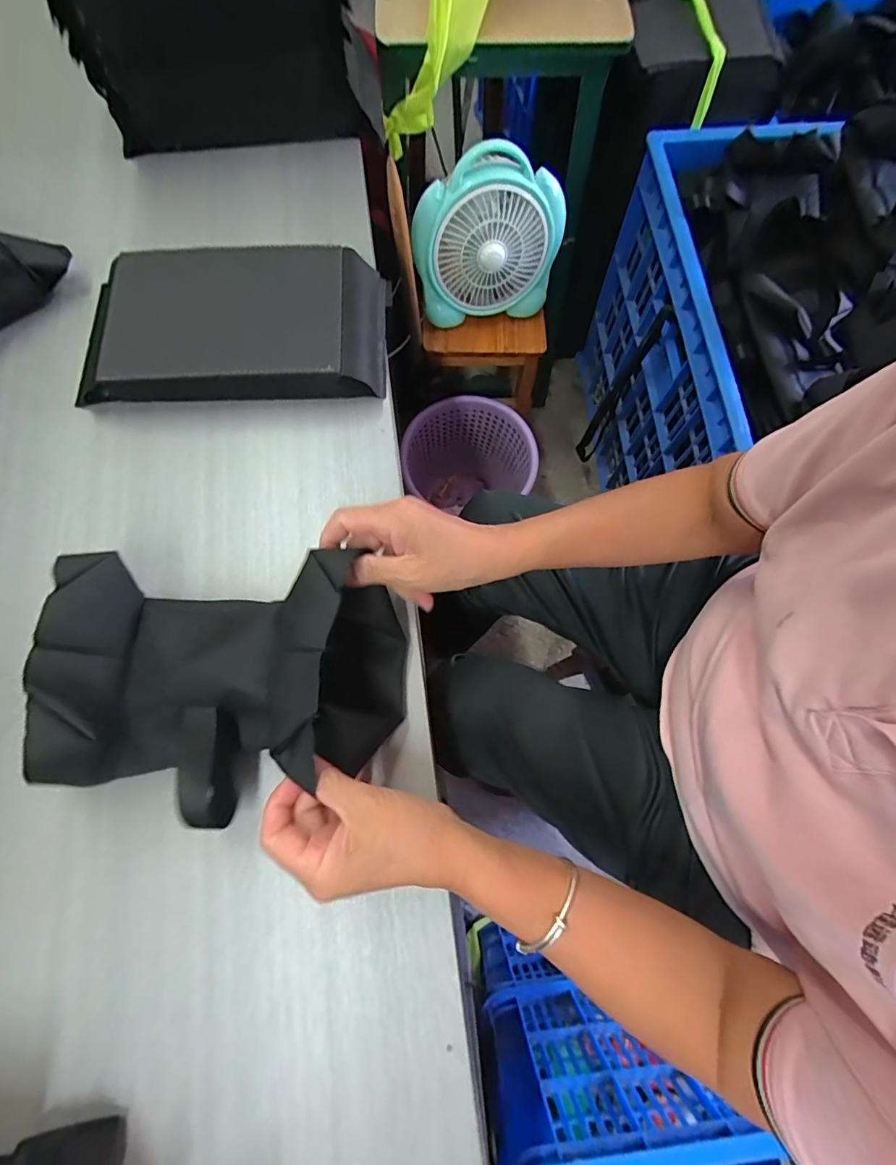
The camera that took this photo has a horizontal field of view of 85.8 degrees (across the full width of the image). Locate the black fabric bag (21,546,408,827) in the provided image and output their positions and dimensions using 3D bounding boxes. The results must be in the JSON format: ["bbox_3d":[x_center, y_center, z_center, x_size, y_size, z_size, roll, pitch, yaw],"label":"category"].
[{"bbox_3d":[-0.155,0.068,0.343,0.236,0.092,0.174,-2,73,-1],"label":"black fabric bag"}]

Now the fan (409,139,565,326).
[{"bbox_3d":[0.067,-0.556,0.794,0.242,0.218,0.082,-6,73,-2],"label":"fan"}]

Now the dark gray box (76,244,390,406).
[{"bbox_3d":[-0.212,-0.255,0.479,0.293,0.051,0.155,-3,73,-1],"label":"dark gray box"}]

